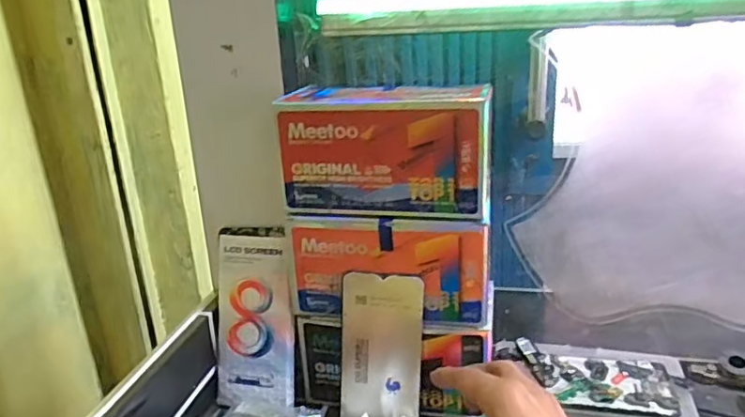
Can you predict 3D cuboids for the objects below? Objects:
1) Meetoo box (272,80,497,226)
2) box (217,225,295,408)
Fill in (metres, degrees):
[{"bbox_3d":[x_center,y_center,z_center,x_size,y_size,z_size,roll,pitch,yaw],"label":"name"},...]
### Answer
[{"bbox_3d":[0.015,-0.053,0.497,0.176,0.096,0.076,2,21,13],"label":"Meetoo box"},{"bbox_3d":[-0.115,0.103,0.545,0.078,0.168,0.024,-2,-2,3],"label":"box"}]

